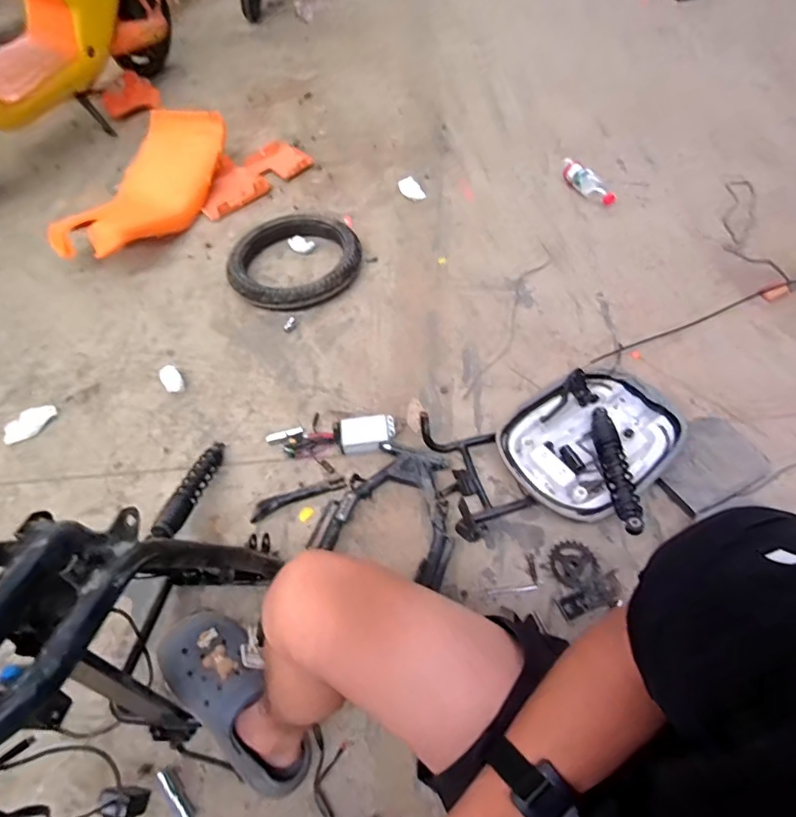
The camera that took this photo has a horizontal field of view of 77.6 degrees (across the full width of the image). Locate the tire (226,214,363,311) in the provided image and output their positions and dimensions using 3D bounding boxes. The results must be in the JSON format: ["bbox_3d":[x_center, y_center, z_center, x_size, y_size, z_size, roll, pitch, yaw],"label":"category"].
[{"bbox_3d":[-0.297,-0.426,1.410,0.371,0.075,0.364,-1,55,2],"label":"tire"}]

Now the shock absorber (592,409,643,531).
[{"bbox_3d":[0.406,0.104,0.931,0.044,0.046,0.302,2,44,4],"label":"shock absorber"}]

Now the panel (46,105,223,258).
[{"bbox_3d":[-0.773,-0.720,1.566,0.296,0.098,0.687,24,64,-14],"label":"panel"}]

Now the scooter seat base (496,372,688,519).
[{"bbox_3d":[0.394,0.066,1.019,0.365,0.068,0.264,-33,60,-19],"label":"scooter seat base"}]

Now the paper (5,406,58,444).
[{"bbox_3d":[-0.873,0.035,1.170,0.069,0.019,0.117,26,60,19],"label":"paper"}]

